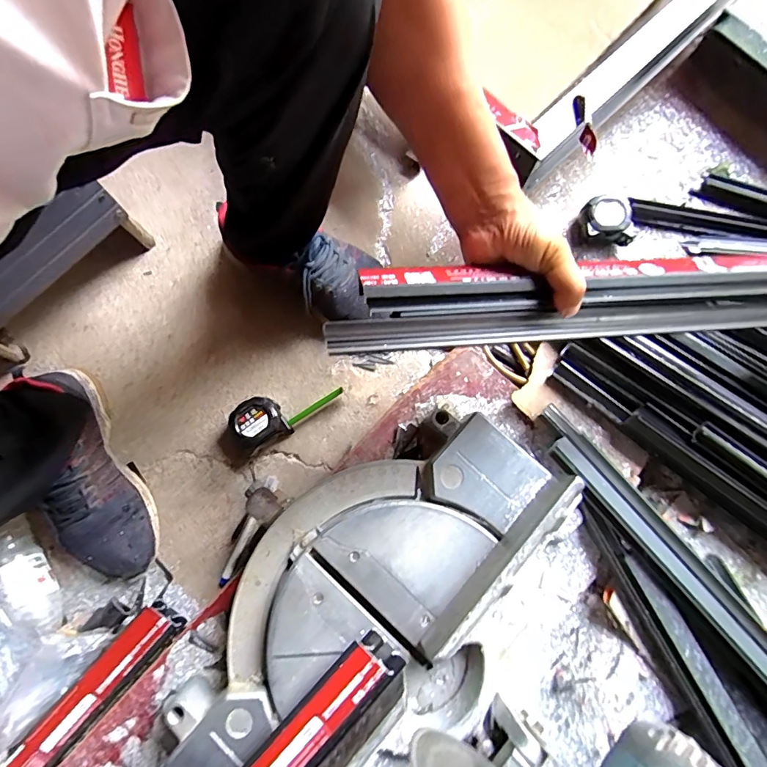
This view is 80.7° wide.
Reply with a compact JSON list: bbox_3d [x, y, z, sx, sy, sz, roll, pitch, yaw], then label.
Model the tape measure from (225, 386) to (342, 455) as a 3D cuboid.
[{"bbox_3d":[-0.132,0.032,0.607,0.149,0.039,0.064,-32,79,-8],"label":"tape measure"}]

